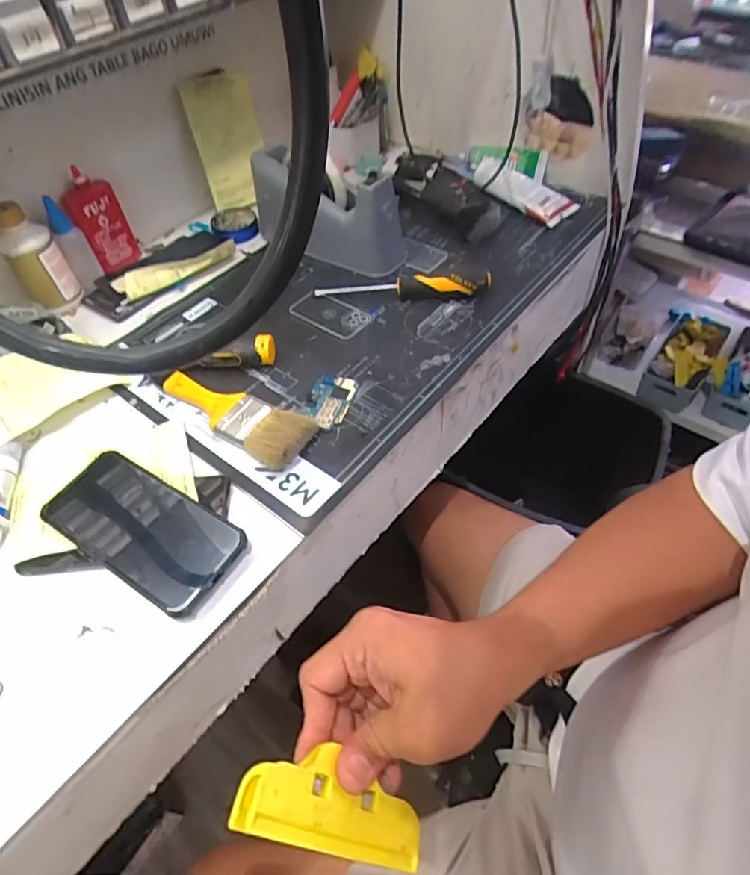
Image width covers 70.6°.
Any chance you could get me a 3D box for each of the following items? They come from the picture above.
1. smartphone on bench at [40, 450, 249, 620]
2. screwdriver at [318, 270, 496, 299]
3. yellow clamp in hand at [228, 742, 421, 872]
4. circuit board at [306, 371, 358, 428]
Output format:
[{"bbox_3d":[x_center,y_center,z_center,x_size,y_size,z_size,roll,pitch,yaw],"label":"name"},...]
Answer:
[{"bbox_3d":[-0.187,0.067,0.419,0.166,0.017,0.078,27,61,19],"label":"smartphone on bench"},{"bbox_3d":[0.029,-0.172,0.594,0.192,0.038,0.024,1,52,5],"label":"screwdriver"},{"bbox_3d":[-0.019,0.191,0.278,0.098,0.021,0.043,28,54,-16],"label":"yellow clamp in hand"},{"bbox_3d":[-0.043,-0.036,0.501,0.041,0.009,0.062,9,53,11],"label":"circuit board"}]

